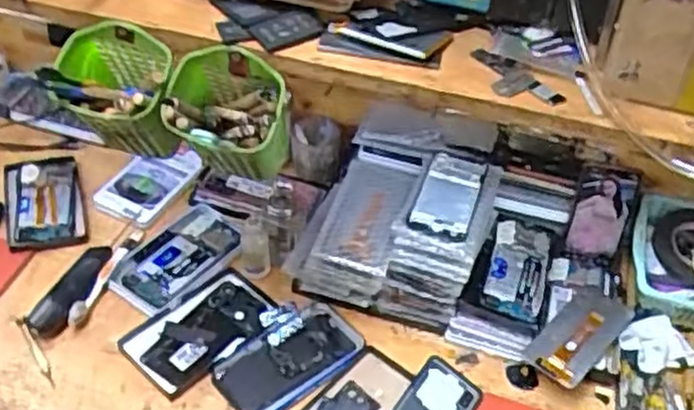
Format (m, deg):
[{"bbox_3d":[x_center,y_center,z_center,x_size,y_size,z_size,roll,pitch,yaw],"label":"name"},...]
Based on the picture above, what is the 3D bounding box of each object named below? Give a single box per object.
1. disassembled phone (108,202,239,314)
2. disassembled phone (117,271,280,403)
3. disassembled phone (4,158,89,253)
[{"bbox_3d":[-0.222,0.067,1.015,0.095,0.013,0.171,35,55,17],"label":"disassembled phone"},{"bbox_3d":[-0.176,0.150,0.949,0.102,0.018,0.173,34,51,27],"label":"disassembled phone"},{"bbox_3d":[-0.406,-0.007,1.043,0.098,0.021,0.161,-11,46,-16],"label":"disassembled phone"}]

